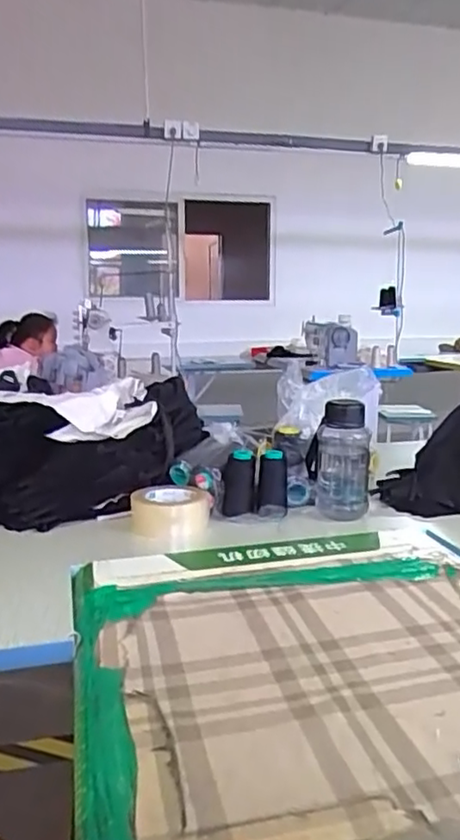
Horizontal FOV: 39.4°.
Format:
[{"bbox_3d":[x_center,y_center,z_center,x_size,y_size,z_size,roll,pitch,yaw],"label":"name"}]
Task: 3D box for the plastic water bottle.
[{"bbox_3d":[0.188,0.059,1.095,0.095,0.188,0.102,1,10,10],"label":"plastic water bottle"}]

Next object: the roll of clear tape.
[{"bbox_3d":[-0.097,0.144,1.042,0.123,0.054,0.109,-3,10,-14],"label":"roll of clear tape"}]

